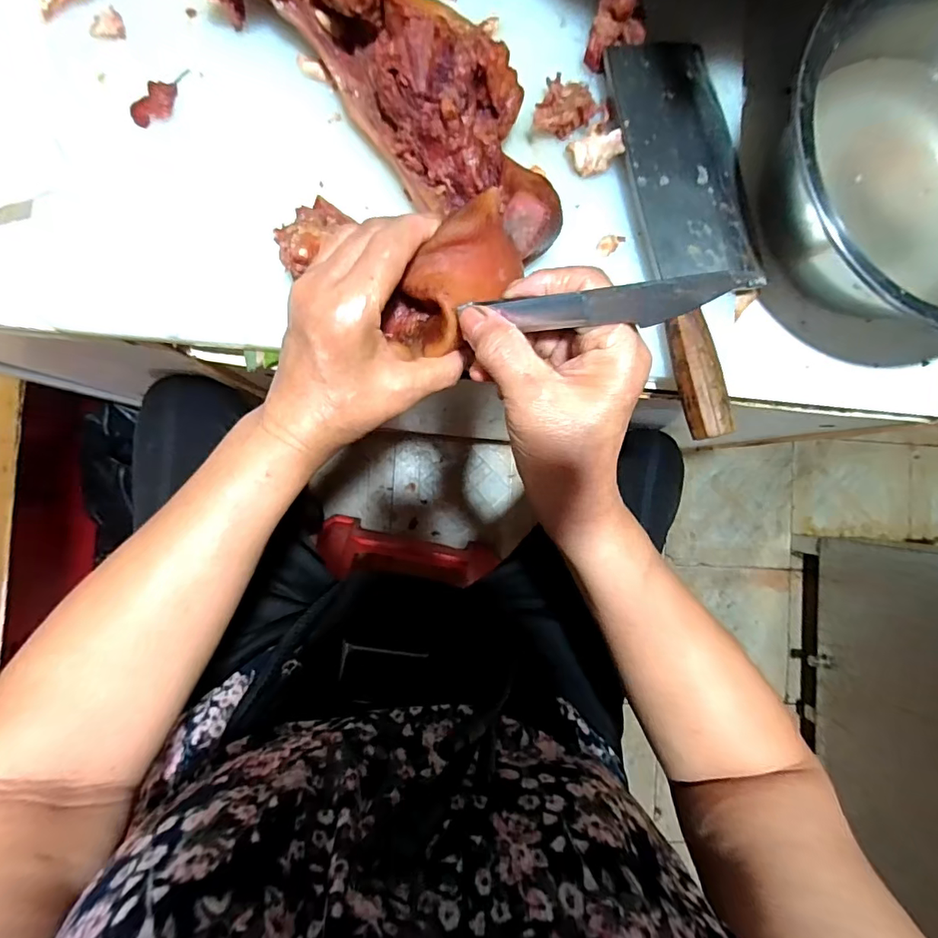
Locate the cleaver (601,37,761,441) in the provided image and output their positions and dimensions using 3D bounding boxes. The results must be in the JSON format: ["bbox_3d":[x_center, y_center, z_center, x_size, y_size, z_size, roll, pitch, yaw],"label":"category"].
[{"bbox_3d":[0.166,-0.171,0.339,0.093,0.036,0.287,-13,91,-5],"label":"cleaver"}]

